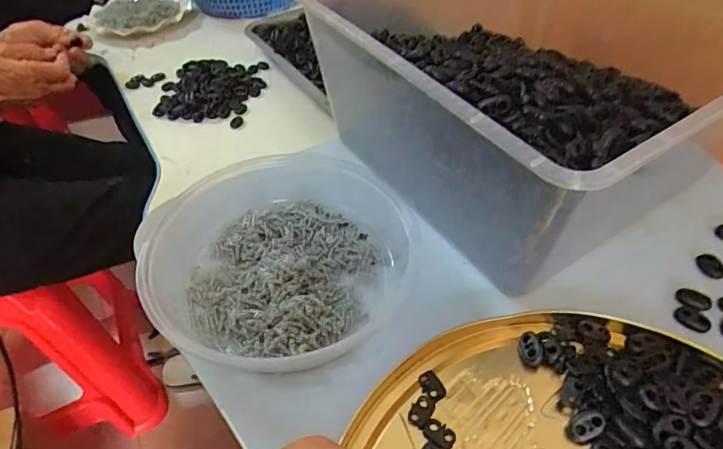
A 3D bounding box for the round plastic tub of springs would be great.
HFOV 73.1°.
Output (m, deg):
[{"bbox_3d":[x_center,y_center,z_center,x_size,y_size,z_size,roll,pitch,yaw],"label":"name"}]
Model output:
[{"bbox_3d":[-0.077,0.022,0.373,0.217,0.048,0.184,21,51,23],"label":"round plastic tub of springs"}]

